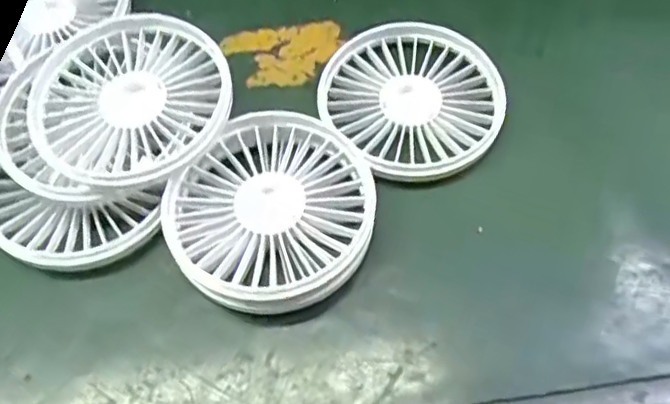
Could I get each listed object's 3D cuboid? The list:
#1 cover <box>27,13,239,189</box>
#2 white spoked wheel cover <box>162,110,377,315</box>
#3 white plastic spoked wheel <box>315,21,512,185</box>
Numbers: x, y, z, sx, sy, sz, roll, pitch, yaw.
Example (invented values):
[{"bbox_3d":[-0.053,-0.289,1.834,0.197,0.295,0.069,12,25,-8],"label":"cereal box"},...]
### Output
[{"bbox_3d":[-0.091,-0.048,0.286,0.087,0.015,0.080,-15,61,-7],"label":"cover"},{"bbox_3d":[-0.028,0.003,0.276,0.086,0.020,0.086,14,62,9],"label":"white spoked wheel cover"},{"bbox_3d":[0.038,-0.049,0.313,0.082,0.023,0.084,-1,61,1],"label":"white plastic spoked wheel"}]

